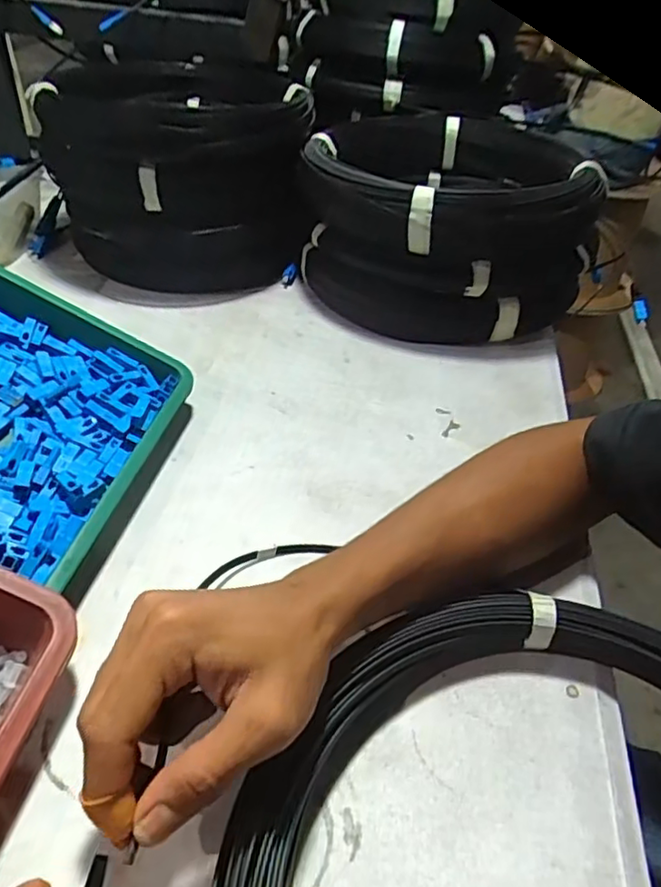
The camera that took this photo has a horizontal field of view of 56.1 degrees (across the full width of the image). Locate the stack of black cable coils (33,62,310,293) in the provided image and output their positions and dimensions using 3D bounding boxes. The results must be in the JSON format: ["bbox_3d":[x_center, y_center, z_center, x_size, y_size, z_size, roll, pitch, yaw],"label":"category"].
[{"bbox_3d":[-0.153,-0.296,0.687,0.242,0.176,0.271,-1,41,-6],"label":"stack of black cable coils"}]

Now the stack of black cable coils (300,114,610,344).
[{"bbox_3d":[0.114,-0.236,0.662,0.272,0.146,0.295,2,40,-2],"label":"stack of black cable coils"}]

